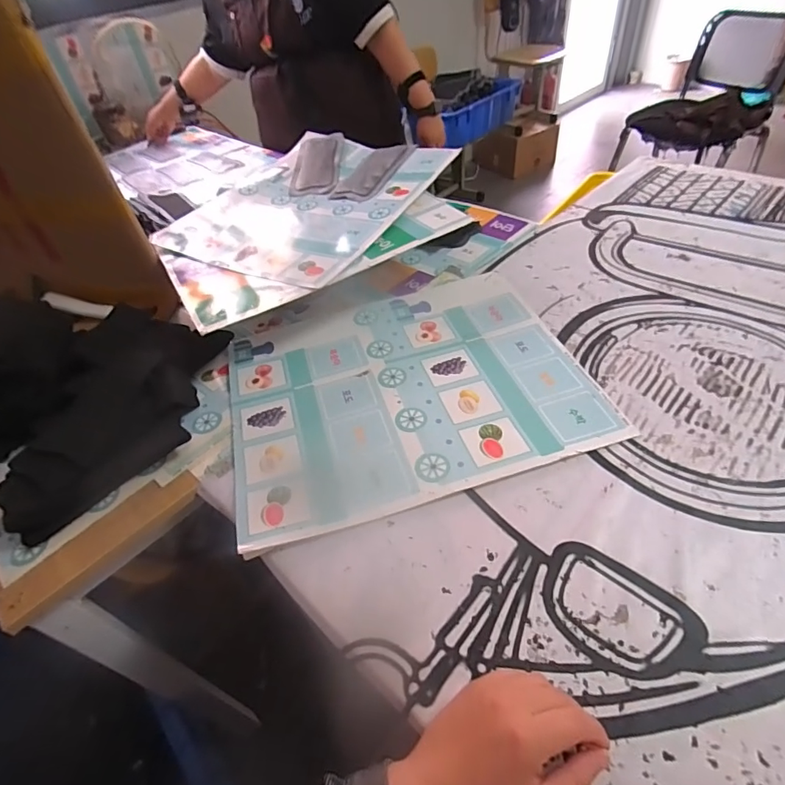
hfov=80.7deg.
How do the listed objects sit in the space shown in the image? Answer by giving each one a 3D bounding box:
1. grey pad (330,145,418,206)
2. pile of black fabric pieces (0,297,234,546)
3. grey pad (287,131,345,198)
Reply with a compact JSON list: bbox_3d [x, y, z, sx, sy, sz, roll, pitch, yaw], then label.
[{"bbox_3d":[-0.031,-0.431,0.899,0.097,0.008,0.228,11,53,21],"label":"grey pad"},{"bbox_3d":[-0.394,-0.006,0.589,0.239,0.129,0.308,22,52,25],"label":"pile of black fabric pieces"},{"bbox_3d":[-0.154,-0.467,0.946,0.095,0.015,0.229,-5,54,7],"label":"grey pad"}]

